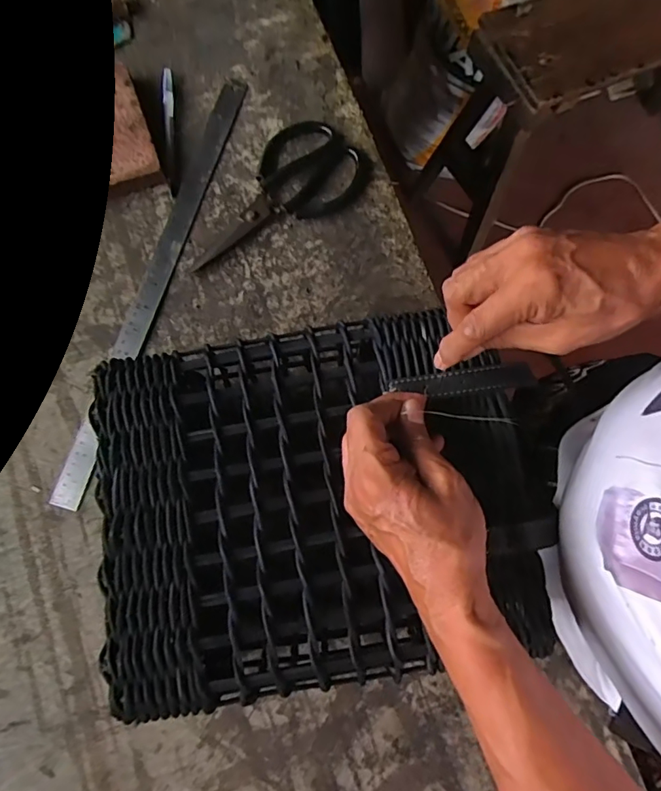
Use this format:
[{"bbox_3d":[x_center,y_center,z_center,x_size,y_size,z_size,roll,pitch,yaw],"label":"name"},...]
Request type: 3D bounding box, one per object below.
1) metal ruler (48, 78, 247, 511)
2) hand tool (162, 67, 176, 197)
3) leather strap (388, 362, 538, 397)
[{"bbox_3d":[-0.172,-0.123,0.495,0.029,0.007,0.471,15,77,5],"label":"metal ruler"},{"bbox_3d":[-0.171,-0.281,0.523,0.012,0.010,0.149,-5,78,-3],"label":"hand tool"},{"bbox_3d":[0.092,-0.010,0.342,0.097,0.006,0.018,-5,78,2],"label":"leather strap"}]

